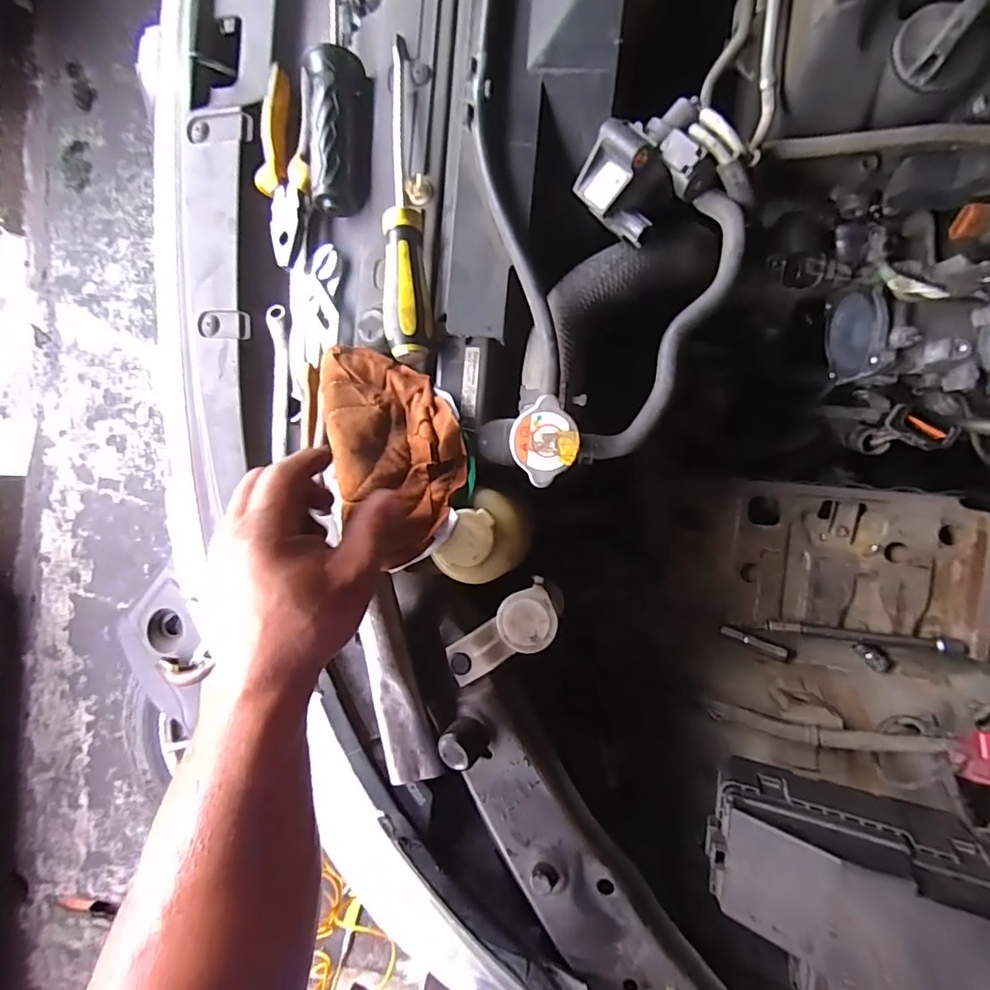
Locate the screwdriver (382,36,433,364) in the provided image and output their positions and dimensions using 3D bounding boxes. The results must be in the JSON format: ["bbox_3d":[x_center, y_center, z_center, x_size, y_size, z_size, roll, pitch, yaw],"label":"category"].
[{"bbox_3d":[-0.065,-0.212,0.370,0.032,0.038,0.233,-3,90,9],"label":"screwdriver"}]

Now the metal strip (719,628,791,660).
[{"bbox_3d":[0.264,0.149,0.523,0.067,0.010,0.011,24,94,8],"label":"metal strip"}]

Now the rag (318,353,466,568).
[{"bbox_3d":[-0.072,-0.043,0.367,0.084,0.047,0.150,-21,88,8],"label":"rag"}]

